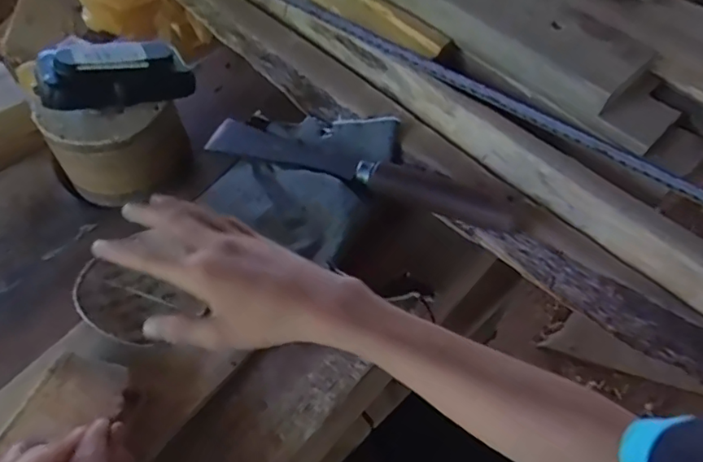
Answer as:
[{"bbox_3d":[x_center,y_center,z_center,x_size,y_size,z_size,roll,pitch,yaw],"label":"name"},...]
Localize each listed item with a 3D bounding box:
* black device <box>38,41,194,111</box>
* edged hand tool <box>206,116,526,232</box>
[{"bbox_3d":[-0.176,-0.117,0.414,0.108,0.033,0.038,-13,59,-29],"label":"black device"},{"bbox_3d":[0.005,-0.052,0.447,0.266,0.032,0.042,20,57,11],"label":"edged hand tool"}]

